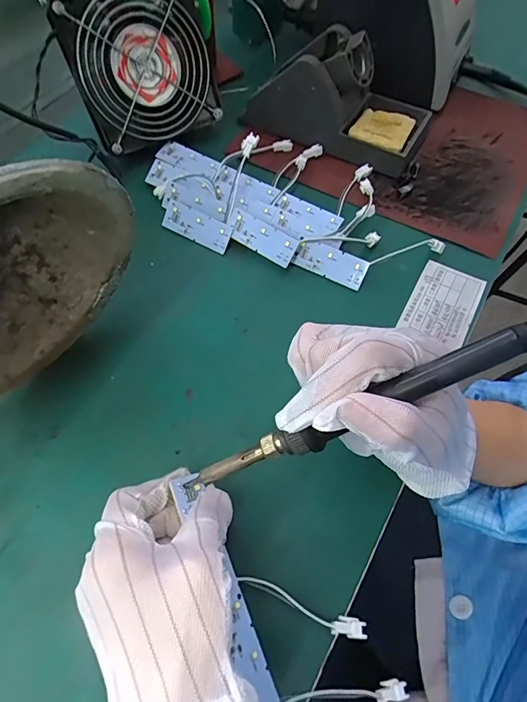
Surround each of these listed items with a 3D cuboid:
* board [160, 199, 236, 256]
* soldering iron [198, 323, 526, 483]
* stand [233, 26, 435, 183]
[{"bbox_3d":[-0.058,-0.109,0.372,0.066,0.004,0.025,27,105,11],"label":"board"},{"bbox_3d":[0.049,0.028,0.204,0.194,0.014,0.016,-27,61,18],"label":"soldering iron"},{"bbox_3d":[0.073,-0.249,0.415,0.175,0.082,0.080,27,64,14],"label":"stand"}]

